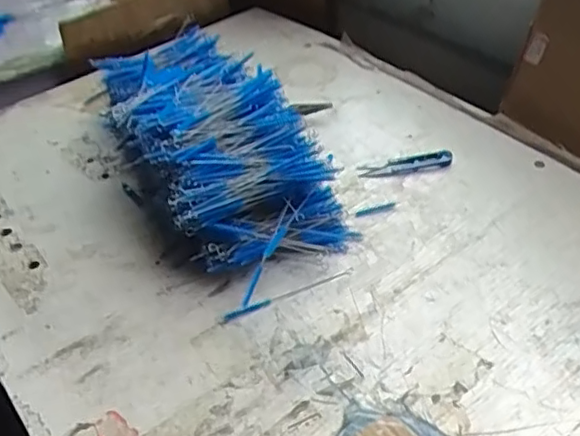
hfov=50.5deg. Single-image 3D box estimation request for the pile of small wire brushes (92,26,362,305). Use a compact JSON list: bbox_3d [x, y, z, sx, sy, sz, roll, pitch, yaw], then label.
[{"bbox_3d":[-0.087,-0.089,0.655,0.165,0.096,0.384,-20,44,-17],"label":"pile of small wire brushes"}]

